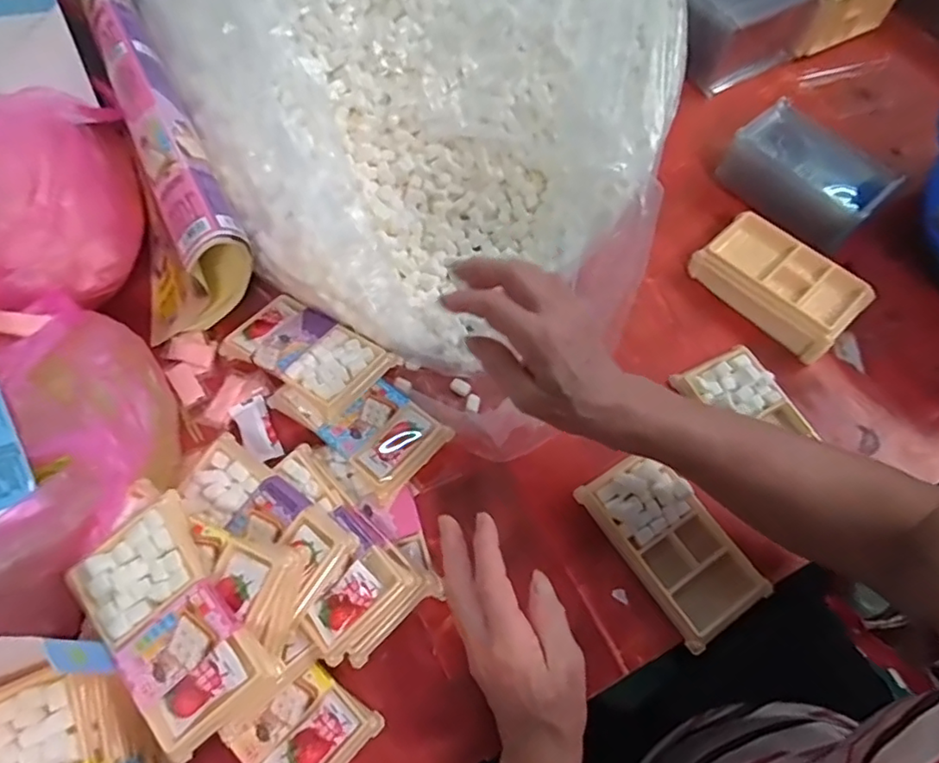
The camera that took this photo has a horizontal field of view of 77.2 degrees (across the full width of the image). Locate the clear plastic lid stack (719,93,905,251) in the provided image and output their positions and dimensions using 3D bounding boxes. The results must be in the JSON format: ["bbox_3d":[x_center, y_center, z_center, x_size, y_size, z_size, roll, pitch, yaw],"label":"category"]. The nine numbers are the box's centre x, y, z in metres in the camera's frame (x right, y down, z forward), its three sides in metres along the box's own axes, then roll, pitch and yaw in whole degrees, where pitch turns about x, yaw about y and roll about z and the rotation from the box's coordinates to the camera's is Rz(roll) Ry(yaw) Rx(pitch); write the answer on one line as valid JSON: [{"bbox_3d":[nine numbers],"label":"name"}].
[{"bbox_3d":[0.335,-0.205,0.592,0.146,0.061,0.090,41,70,17],"label":"clear plastic lid stack"}]

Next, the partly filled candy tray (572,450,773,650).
[{"bbox_3d":[0.154,0.119,0.447,0.076,0.020,0.135,-30,68,-15],"label":"partly filled candy tray"}]

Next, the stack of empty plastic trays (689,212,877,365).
[{"bbox_3d":[0.281,-0.092,0.537,0.073,0.036,0.138,-41,71,-19],"label":"stack of empty plastic trays"}]

